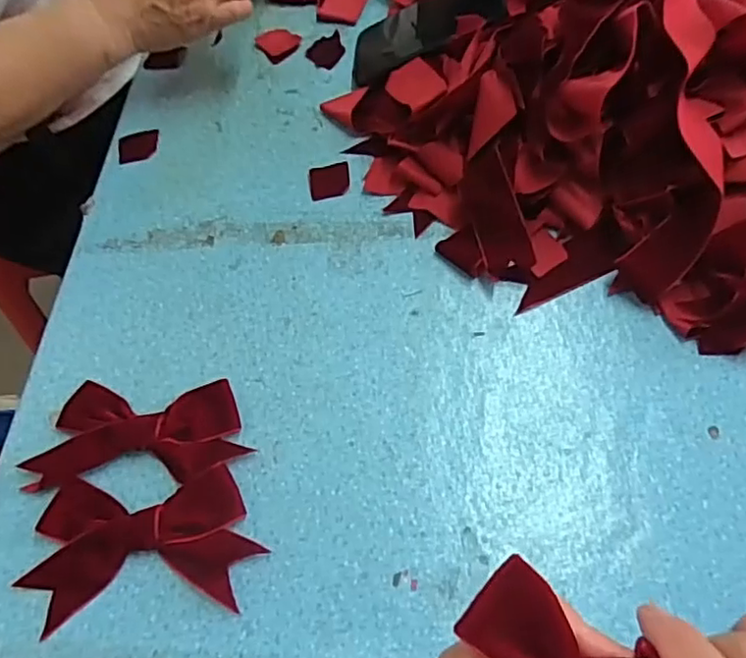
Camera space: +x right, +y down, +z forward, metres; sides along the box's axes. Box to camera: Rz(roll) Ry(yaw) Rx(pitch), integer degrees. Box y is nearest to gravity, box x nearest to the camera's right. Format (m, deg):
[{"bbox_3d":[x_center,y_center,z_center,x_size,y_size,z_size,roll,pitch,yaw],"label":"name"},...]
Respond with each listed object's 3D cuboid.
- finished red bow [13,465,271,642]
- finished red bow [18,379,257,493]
[{"bbox_3d":[-0.143,0.131,0.380,0.136,0.019,0.082,-6,63,0],"label":"finished red bow"},{"bbox_3d":[-0.158,0.069,0.419,0.136,0.014,0.069,-4,63,1],"label":"finished red bow"}]

